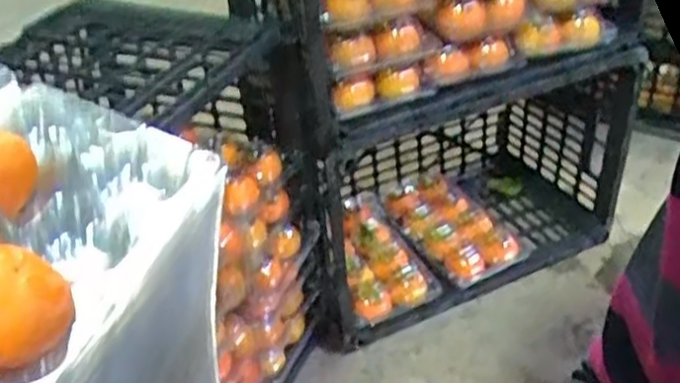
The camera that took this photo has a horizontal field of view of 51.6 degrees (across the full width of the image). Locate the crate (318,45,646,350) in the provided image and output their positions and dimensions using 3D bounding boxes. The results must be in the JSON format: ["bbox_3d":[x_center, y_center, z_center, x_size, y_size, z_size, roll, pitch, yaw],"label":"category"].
[{"bbox_3d":[0.159,-0.050,1.080,0.480,0.349,0.280,-18,36,-21],"label":"crate"}]

